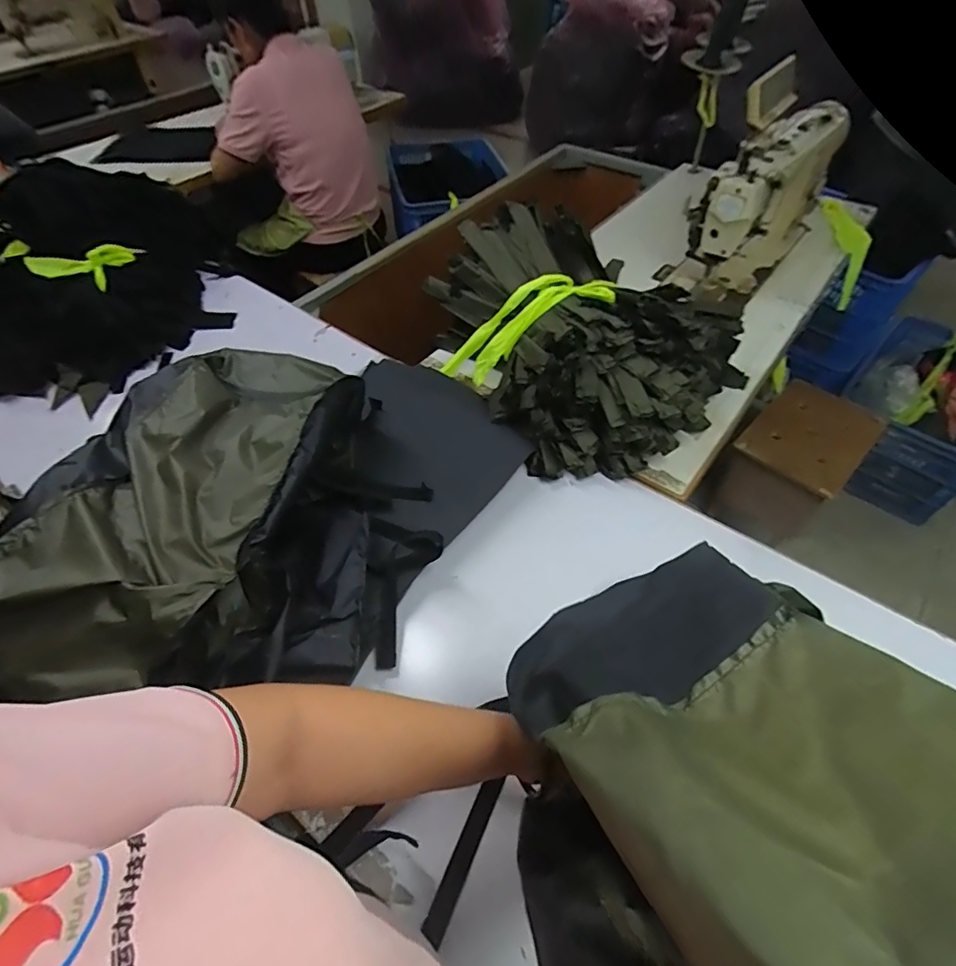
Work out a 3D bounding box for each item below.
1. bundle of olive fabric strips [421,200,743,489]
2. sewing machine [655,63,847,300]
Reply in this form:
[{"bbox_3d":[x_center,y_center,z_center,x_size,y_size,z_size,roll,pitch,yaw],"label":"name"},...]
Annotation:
[{"bbox_3d":[0.172,-0.267,0.878,0.418,0.193,0.495,-28,56,-20],"label":"bundle of olive fabric strips"},{"bbox_3d":[0.629,-0.657,1.131,0.207,0.285,0.522,30,58,22],"label":"sewing machine"}]

